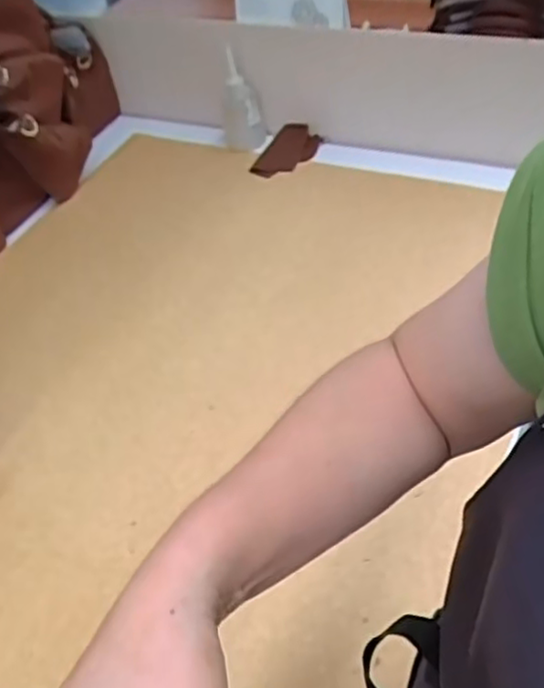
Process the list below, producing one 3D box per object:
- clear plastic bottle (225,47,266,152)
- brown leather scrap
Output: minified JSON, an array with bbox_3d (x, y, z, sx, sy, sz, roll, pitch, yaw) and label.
[{"bbox_3d":[-0.049,-0.372,1.089,0.066,0.186,0.052,-7,46,4],"label":"clear plastic bottle"},{"bbox_3d":[0.021,-0.308,1.094,0.088,0.028,0.124,8,49,18],"label":"brown leather scrap"}]

